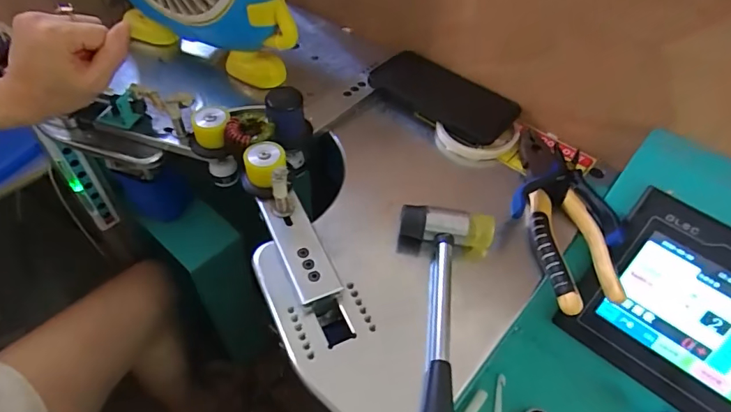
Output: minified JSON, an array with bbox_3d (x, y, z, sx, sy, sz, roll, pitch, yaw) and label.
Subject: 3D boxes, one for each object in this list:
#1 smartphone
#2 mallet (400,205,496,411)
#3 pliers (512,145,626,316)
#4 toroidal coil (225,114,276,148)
[{"bbox_3d":[0.084,-0.122,0.513,0.158,0.012,0.062,32,82,18],"label":"smartphone"},{"bbox_3d":[0.043,0.108,0.329,0.077,0.036,0.257,11,50,7],"label":"mallet"},{"bbox_3d":[0.170,0.017,0.400,0.083,0.030,0.141,-6,50,-7],"label":"pliers"},{"bbox_3d":[-0.105,-0.070,0.430,0.044,0.011,0.039,26,53,18],"label":"toroidal coil"}]

